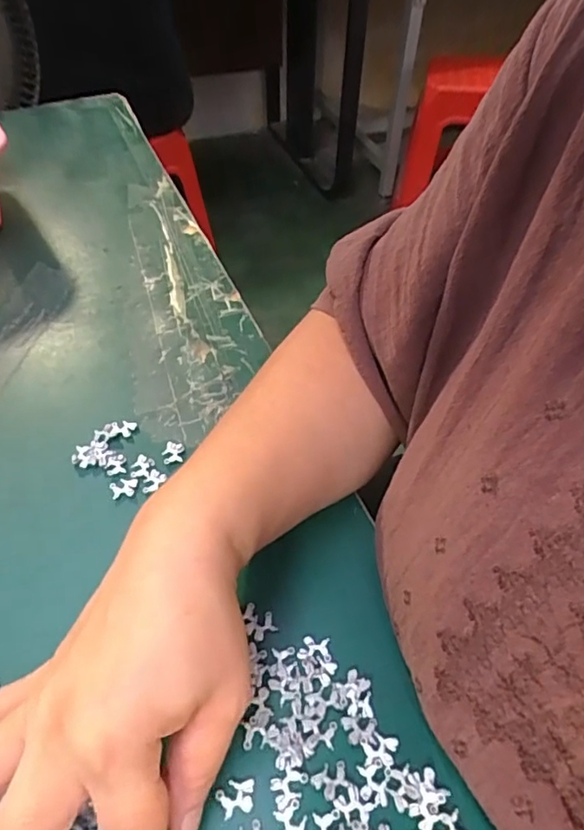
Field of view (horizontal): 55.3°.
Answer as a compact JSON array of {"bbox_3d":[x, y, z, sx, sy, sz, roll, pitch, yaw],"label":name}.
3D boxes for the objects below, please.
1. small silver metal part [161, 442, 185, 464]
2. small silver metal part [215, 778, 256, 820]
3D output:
[{"bbox_3d":[-0.074,0.022,0.345,0.013,0.004,0.016,-6,50,-4],"label":"small silver metal part"},{"bbox_3d":[-0.024,0.157,0.229,0.016,0.004,0.013,-3,50,-2],"label":"small silver metal part"}]

